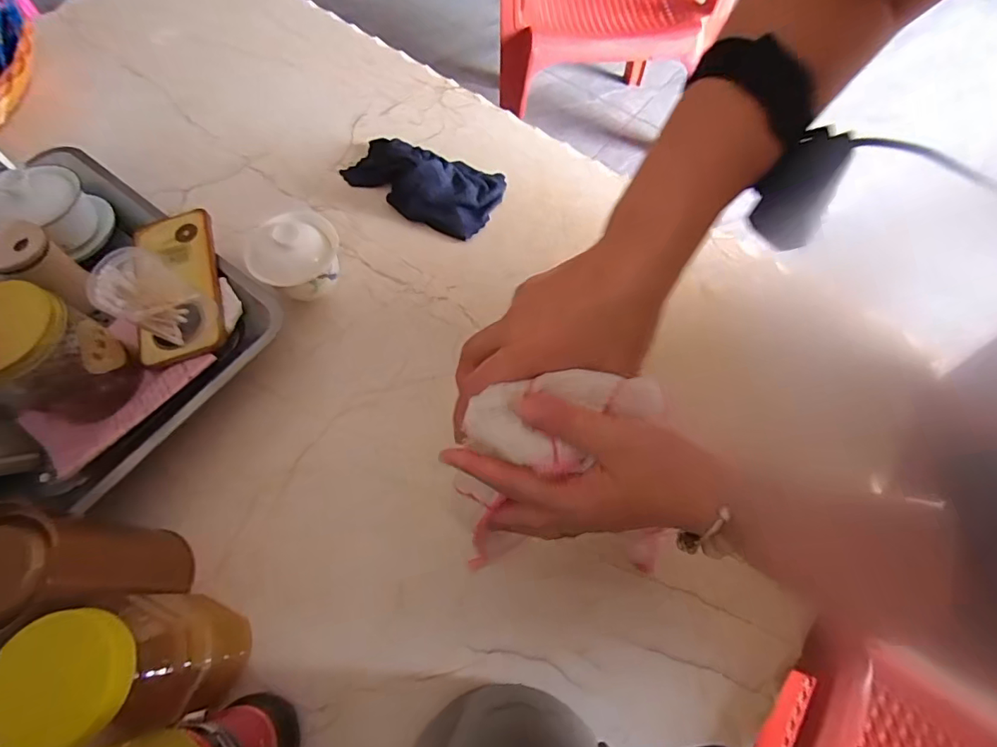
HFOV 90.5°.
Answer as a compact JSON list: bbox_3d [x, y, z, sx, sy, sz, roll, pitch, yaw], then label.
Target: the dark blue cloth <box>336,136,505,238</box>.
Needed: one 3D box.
[{"bbox_3d":[-0.098,-0.233,0.590,0.199,0.043,0.108,16,66,7],"label":"dark blue cloth"}]

